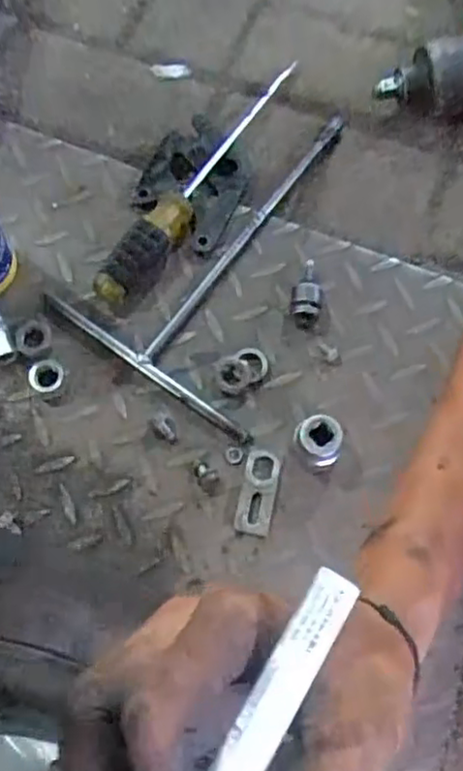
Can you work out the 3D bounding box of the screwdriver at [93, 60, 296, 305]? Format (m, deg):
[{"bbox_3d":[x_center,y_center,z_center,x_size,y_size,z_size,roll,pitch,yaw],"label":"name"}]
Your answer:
[{"bbox_3d":[-0.021,-0.177,0.544,0.031,0.030,0.278,31,72,9],"label":"screwdriver"}]

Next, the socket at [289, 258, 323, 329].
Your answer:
[{"bbox_3d":[0.059,-0.072,0.516,0.024,0.023,0.056,8,70,1],"label":"socket"}]

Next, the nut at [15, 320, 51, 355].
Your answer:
[{"bbox_3d":[-0.152,-0.037,0.503,0.025,0.009,0.026,-3,70,-3],"label":"nut"}]

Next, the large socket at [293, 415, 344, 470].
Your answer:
[{"bbox_3d":[0.060,0.043,0.466,0.033,0.039,0.033,1,70,-2],"label":"large socket"}]

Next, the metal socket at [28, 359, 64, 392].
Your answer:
[{"bbox_3d":[-0.139,-0.008,0.491,0.024,0.009,0.024,1,70,-2],"label":"metal socket"}]

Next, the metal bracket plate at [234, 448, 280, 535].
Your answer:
[{"bbox_3d":[0.019,0.076,0.474,0.026,0.004,0.060,10,70,2],"label":"metal bracket plate"}]

